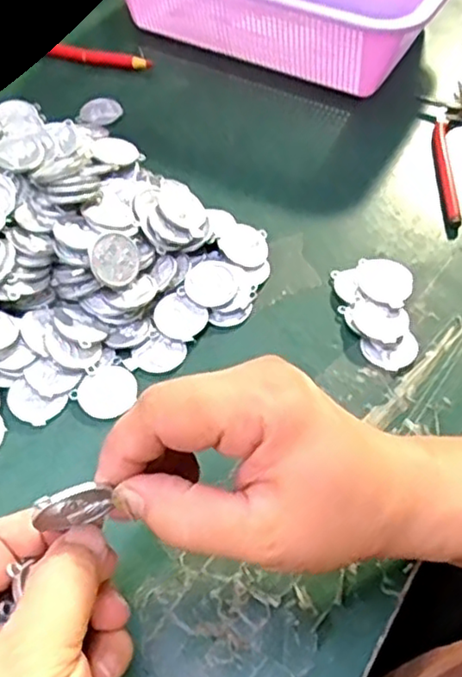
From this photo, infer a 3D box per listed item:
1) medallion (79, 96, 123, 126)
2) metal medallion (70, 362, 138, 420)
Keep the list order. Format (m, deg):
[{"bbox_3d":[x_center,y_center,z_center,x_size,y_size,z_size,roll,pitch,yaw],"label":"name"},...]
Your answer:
[{"bbox_3d":[-0.095,-0.167,0.482,0.030,0.006,0.024,-8,54,-5],"label":"medallion"},{"bbox_3d":[-0.063,0.026,0.341,0.028,0.004,0.030,30,59,21],"label":"metal medallion"}]

